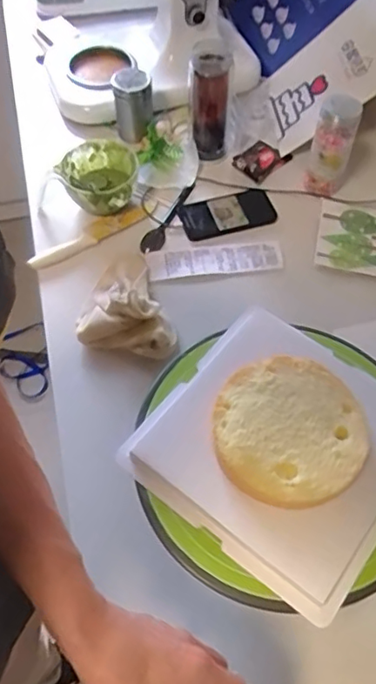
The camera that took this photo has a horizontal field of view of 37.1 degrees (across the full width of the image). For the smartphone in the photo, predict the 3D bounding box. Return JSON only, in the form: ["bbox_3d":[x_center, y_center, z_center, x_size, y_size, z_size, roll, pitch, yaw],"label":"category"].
[{"bbox_3d":[0.063,-0.204,0.898,0.148,0.016,0.073,-15,59,-10],"label":"smartphone"}]

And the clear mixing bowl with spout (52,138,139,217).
[{"bbox_3d":[-0.142,-0.253,0.878,0.117,0.077,0.127,0,58,-1],"label":"clear mixing bowl with spout"}]

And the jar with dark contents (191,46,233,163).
[{"bbox_3d":[0.037,-0.379,0.900,0.063,0.180,0.068,1,58,0],"label":"jar with dark contents"}]

